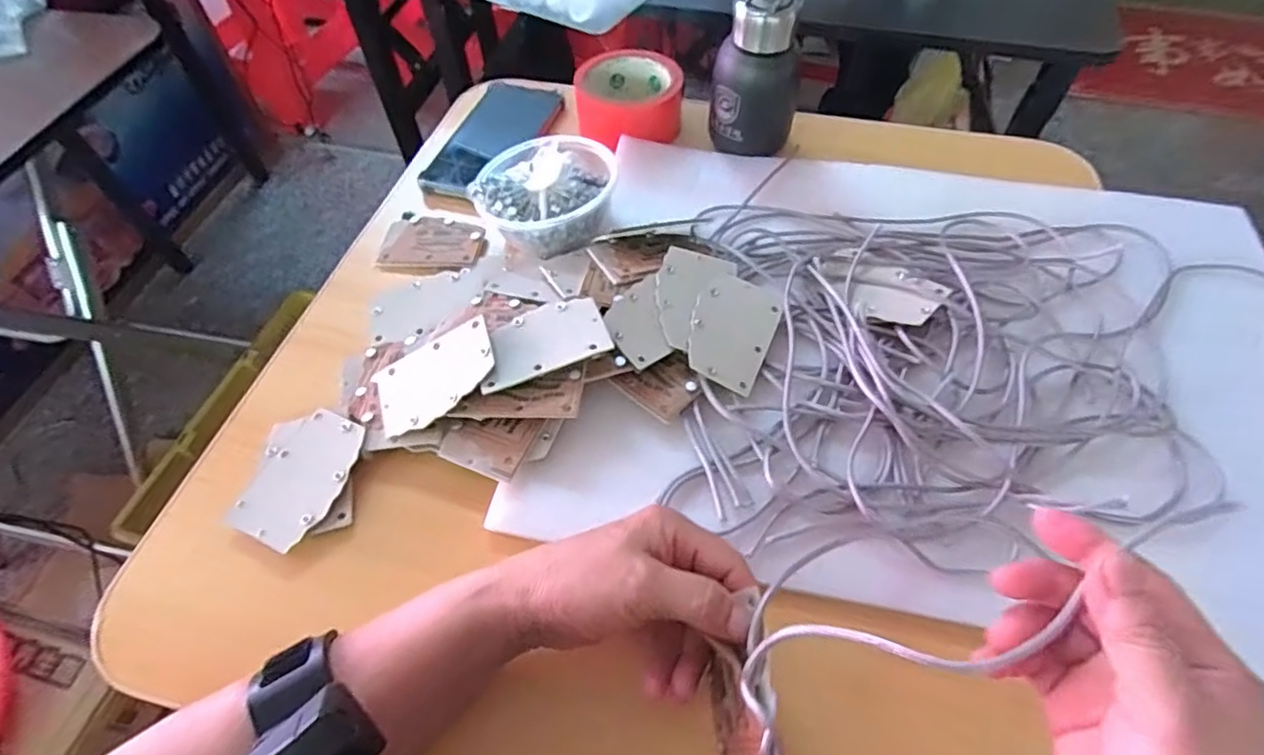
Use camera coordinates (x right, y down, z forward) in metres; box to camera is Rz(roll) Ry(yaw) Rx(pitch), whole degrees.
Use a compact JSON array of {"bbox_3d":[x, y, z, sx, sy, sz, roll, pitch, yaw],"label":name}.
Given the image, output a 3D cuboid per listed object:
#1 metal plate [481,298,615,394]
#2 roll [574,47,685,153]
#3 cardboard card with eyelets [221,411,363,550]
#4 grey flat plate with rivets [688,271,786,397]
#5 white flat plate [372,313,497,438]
[{"bbox_3d":[-0.058,-0.024,0.409,0.082,0.006,0.053,-18,52,-8],"label":"metal plate"},{"bbox_3d":[-0.006,-0.261,0.596,0.097,0.045,0.097,-1,56,1],"label":"roll"},{"bbox_3d":[-0.202,0.061,0.392,0.052,0.006,0.085,18,61,18],"label":"cardboard card with eyelets"},{"bbox_3d":[0.068,-0.033,0.431,0.055,0.005,0.084,24,60,5],"label":"grey flat plate with rivets"},{"bbox_3d":[-0.126,0.000,0.408,0.084,0.005,0.052,-31,60,11],"label":"white flat plate"}]

